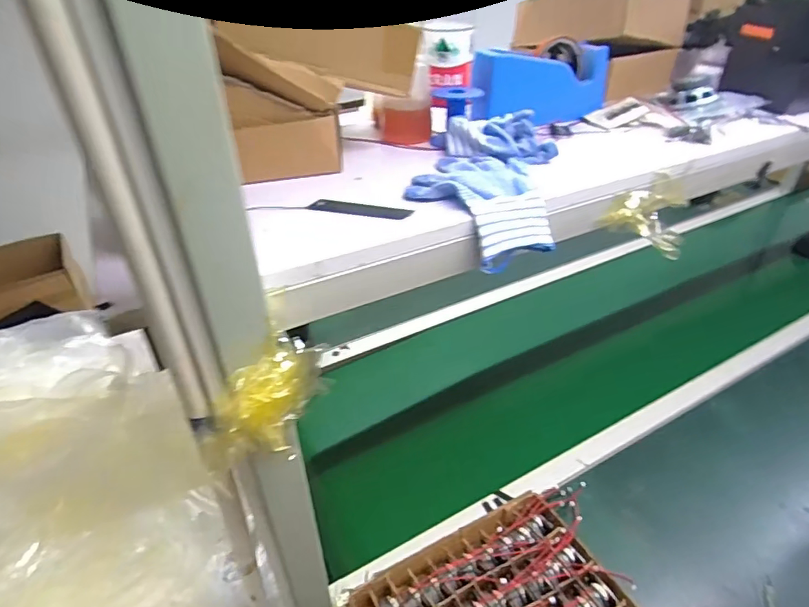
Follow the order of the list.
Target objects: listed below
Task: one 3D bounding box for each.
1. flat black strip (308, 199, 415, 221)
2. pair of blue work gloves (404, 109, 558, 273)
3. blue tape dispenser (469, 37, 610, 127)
[{"bbox_3d":[-0.041,-0.089,0.467,0.097,0.005,0.022,11,38,15],"label":"flat black strip"},{"bbox_3d":[0.086,-0.130,0.523,0.144,0.072,0.221,7,37,9],"label":"pair of blue work gloves"},{"bbox_3d":[0.184,-0.308,0.687,0.211,0.082,0.094,-20,41,-25],"label":"blue tape dispenser"}]

